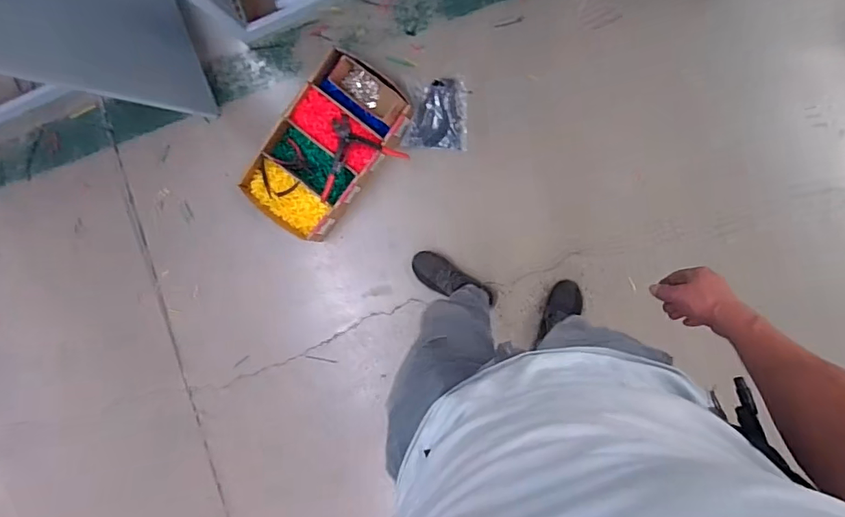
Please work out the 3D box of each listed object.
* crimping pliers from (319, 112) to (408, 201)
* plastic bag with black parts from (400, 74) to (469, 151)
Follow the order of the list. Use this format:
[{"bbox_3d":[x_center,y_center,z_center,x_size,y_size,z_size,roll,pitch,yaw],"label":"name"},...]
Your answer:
[{"bbox_3d":[-0.204,-0.313,1.357,0.277,0.056,0.194,-27,89,8],"label":"crimping pliers"},{"bbox_3d":[0.039,-0.426,1.410,0.181,0.022,0.204,-1,96,-4],"label":"plastic bag with black parts"}]

